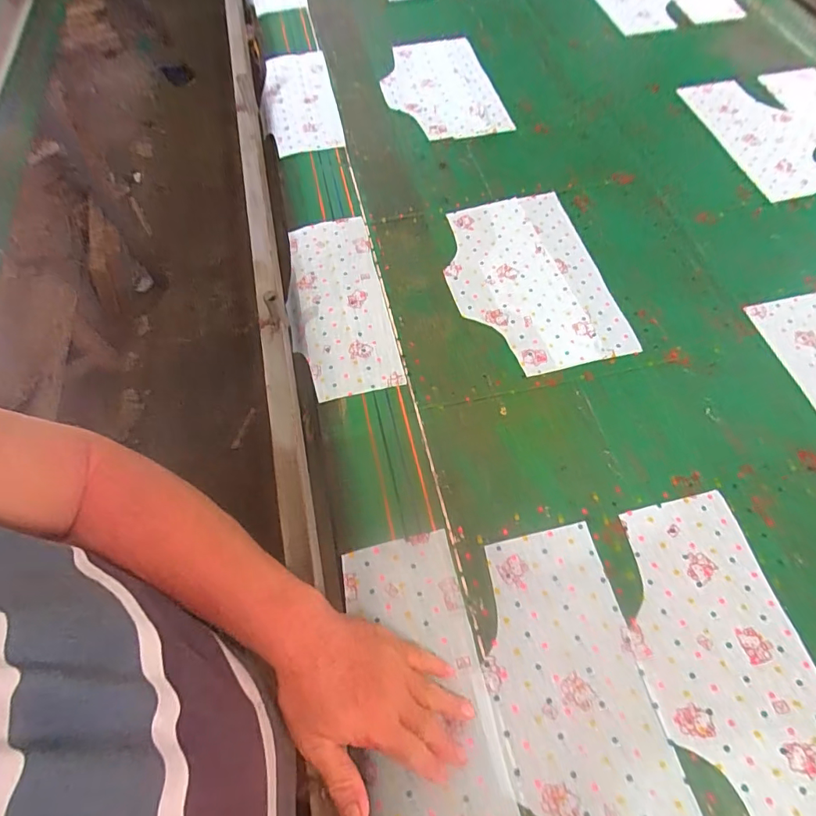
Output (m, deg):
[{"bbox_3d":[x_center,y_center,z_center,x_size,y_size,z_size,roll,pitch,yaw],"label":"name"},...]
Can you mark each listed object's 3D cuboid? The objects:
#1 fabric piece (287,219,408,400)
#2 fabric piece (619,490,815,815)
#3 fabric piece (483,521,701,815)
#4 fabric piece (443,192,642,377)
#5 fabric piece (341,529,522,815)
[{"bbox_3d":[-0.107,-0.157,0.689,0.137,0.008,0.321,-12,62,-6],"label":"fabric piece"},{"bbox_3d":[0.312,0.250,0.464,0.162,0.004,0.318,-11,62,-5],"label":"fabric piece"},{"bbox_3d":[0.159,0.283,0.448,0.146,0.004,0.319,-11,62,-5],"label":"fabric piece"},{"bbox_3d":[0.175,-0.196,0.704,0.221,0.007,0.324,-12,62,-6],"label":"fabric piece"},{"bbox_3d":[0.015,0.286,0.456,0.127,0.011,0.314,-13,62,-3],"label":"fabric piece"}]

